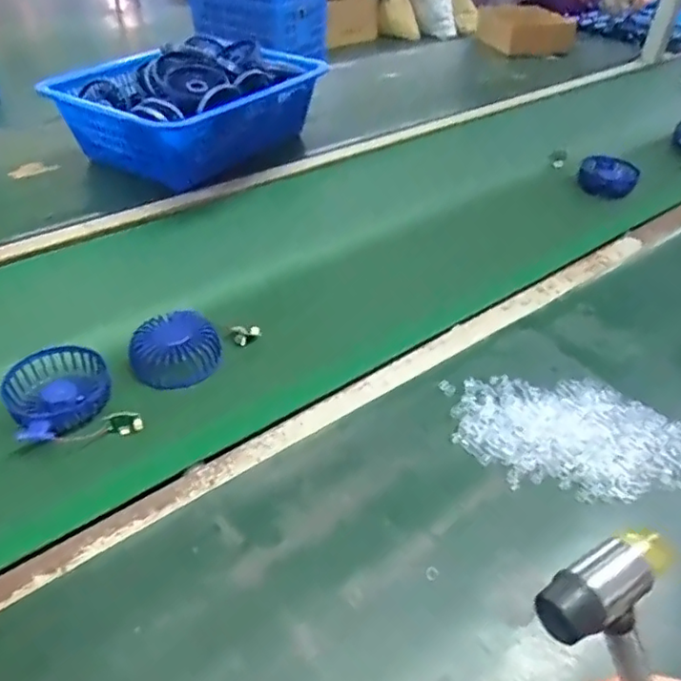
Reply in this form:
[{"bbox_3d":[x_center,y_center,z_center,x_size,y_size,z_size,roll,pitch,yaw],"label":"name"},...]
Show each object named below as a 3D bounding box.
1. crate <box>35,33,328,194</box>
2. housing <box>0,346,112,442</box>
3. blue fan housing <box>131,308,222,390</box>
[{"bbox_3d":[-0.230,-0.341,0.949,0.240,0.181,0.352,26,45,24],"label":"crate"},{"bbox_3d":[-0.250,0.043,0.537,0.085,0.026,0.087,-24,48,-29],"label":"housing"},{"bbox_3d":[-0.164,0.009,0.601,0.086,0.034,0.089,-12,43,-18],"label":"blue fan housing"}]

